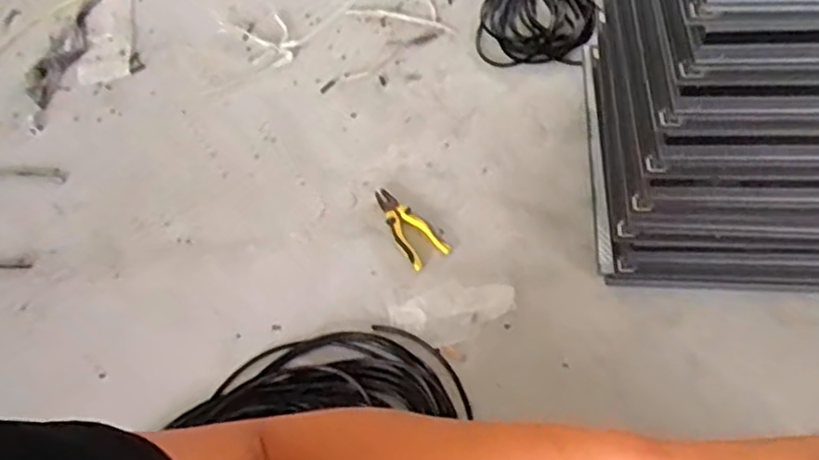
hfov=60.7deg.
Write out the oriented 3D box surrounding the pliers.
[{"bbox_3d":[-0.006,-0.012,1.291,0.077,0.025,0.192,-27,56,-16],"label":"pliers"}]

